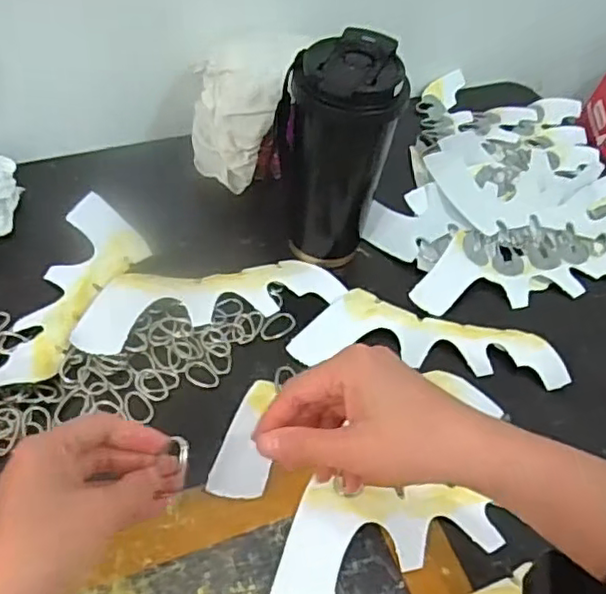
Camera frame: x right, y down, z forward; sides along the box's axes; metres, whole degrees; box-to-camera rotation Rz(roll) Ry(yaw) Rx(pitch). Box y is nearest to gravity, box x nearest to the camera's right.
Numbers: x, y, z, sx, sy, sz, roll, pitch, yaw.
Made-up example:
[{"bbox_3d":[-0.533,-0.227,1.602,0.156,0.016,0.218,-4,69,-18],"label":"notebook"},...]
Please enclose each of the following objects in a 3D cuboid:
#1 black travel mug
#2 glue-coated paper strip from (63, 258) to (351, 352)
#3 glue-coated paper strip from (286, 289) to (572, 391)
[{"bbox_3d":[0.027,-0.113,0.526,0.076,0.184,0.069,-23,57,-24],"label":"black travel mug"},{"bbox_3d":[-0.074,-0.002,0.535,0.220,0.013,0.081,-10,52,-14],"label":"glue-coated paper strip"},{"bbox_3d":[0.106,0.033,0.534,0.223,0.010,0.078,6,50,-2],"label":"glue-coated paper strip"}]

